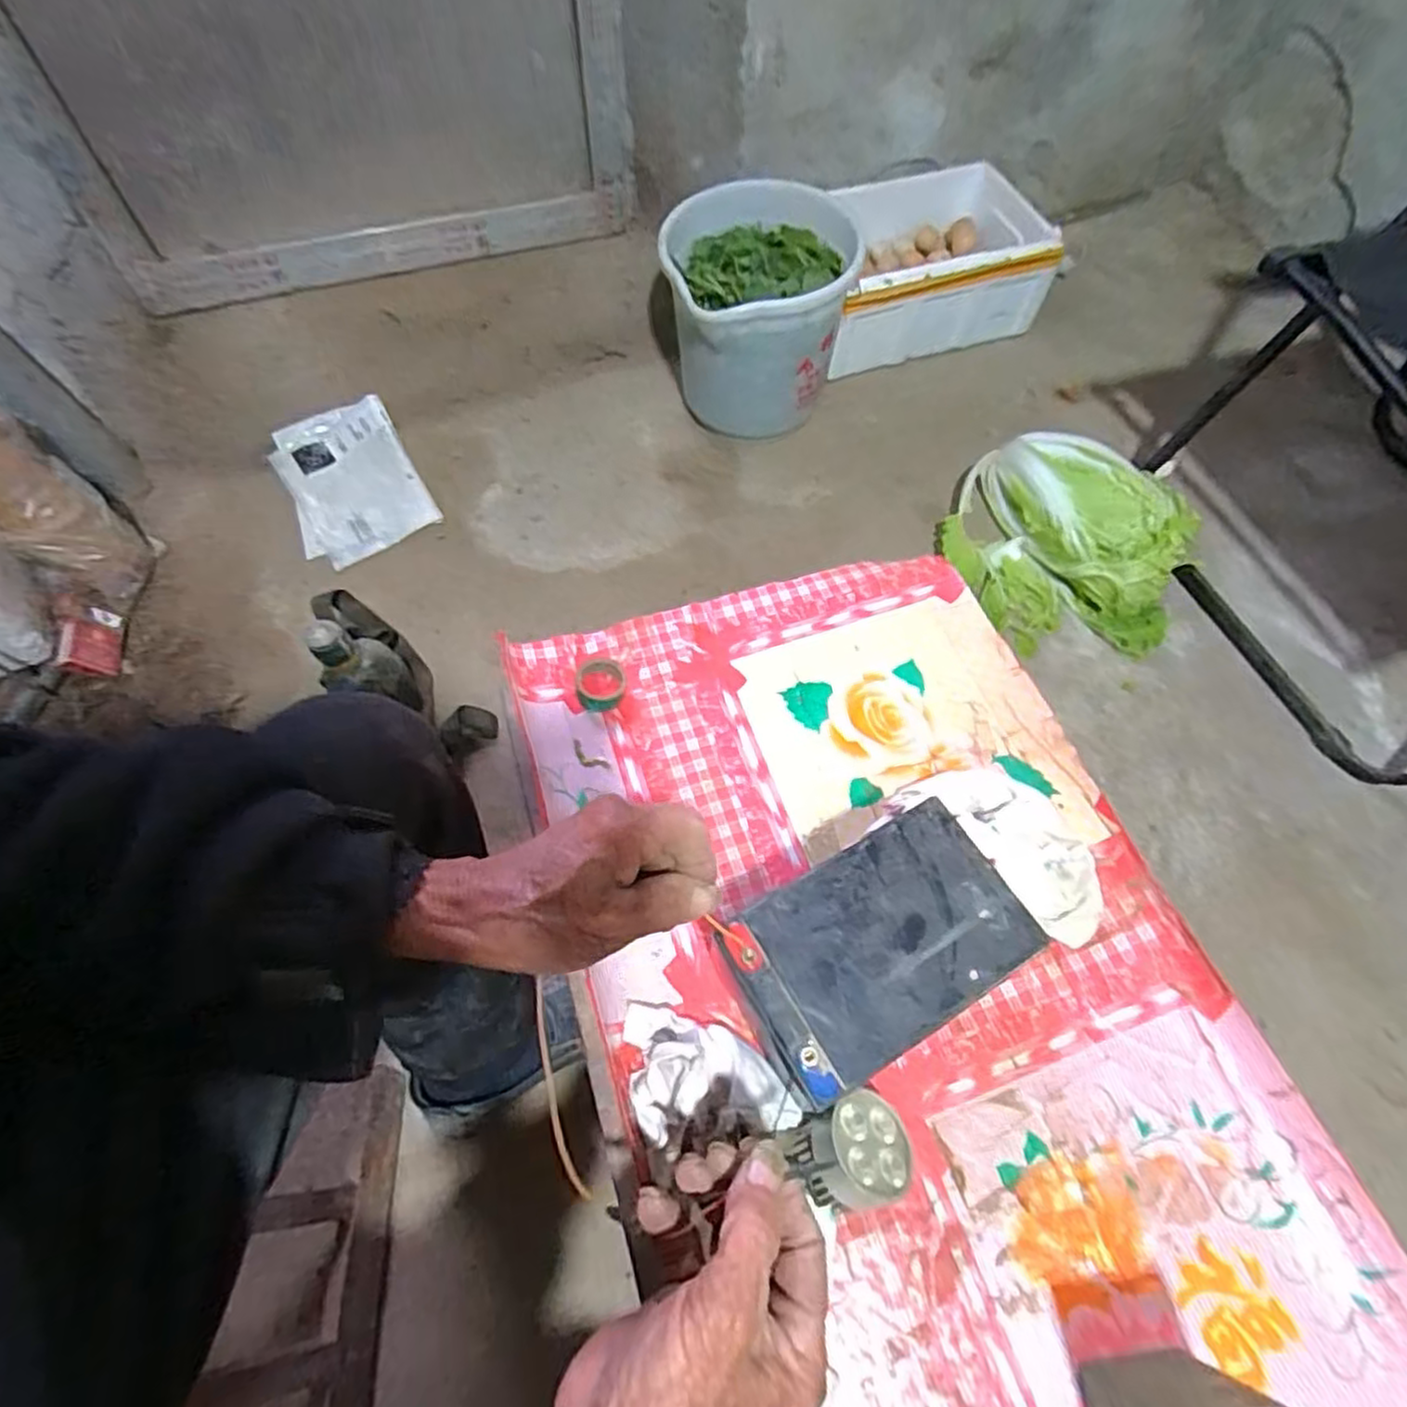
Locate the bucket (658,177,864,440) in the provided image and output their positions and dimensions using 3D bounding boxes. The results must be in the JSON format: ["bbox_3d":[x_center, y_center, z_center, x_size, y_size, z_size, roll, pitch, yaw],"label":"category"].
[{"bbox_3d":[0.073,-0.535,1.036,0.237,0.248,0.226,0,62,0],"label":"bucket"}]

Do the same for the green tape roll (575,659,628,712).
[{"bbox_3d":[-0.076,-0.015,0.545,0.038,0.011,0.041,0,62,0],"label":"green tape roll"}]

